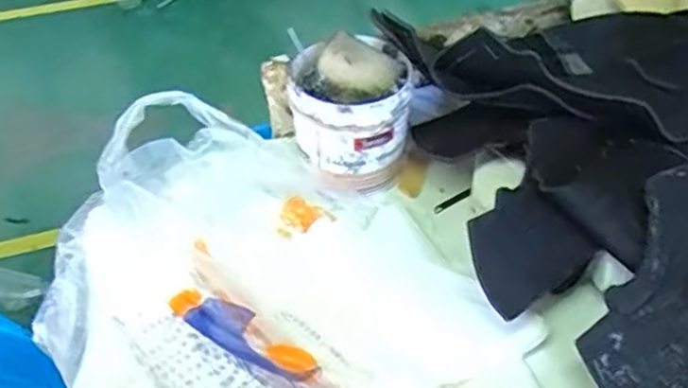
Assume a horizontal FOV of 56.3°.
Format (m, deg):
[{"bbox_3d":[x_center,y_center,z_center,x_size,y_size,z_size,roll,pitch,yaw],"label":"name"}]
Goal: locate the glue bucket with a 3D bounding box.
[{"bbox_3d":[0.005,-0.061,0.512,0.092,0.099,0.081,-1,47,0],"label":"glue bucket"}]

